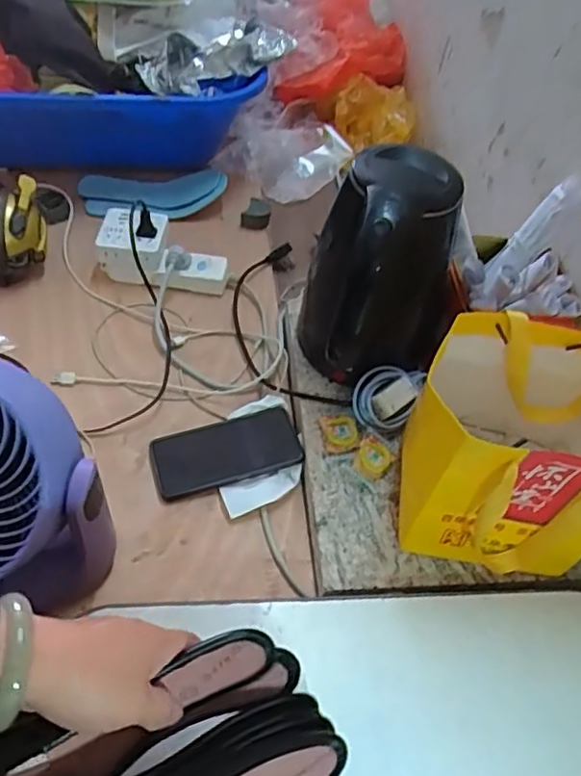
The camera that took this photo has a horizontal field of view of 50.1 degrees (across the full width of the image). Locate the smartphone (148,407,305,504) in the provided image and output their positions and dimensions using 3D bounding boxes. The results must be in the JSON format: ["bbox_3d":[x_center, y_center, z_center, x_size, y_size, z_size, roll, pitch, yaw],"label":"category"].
[{"bbox_3d":[-0.071,0.069,0.691,0.160,0.010,0.078,-11,50,-14],"label":"smartphone"}]

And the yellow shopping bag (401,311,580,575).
[{"bbox_3d":[0.222,0.059,0.588,0.213,0.182,0.181,13,49,7],"label":"yellow shopping bag"}]

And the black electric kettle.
[{"bbox_3d":[0.093,-0.106,0.652,0.156,0.243,0.128,9,48,4],"label":"black electric kettle"}]

